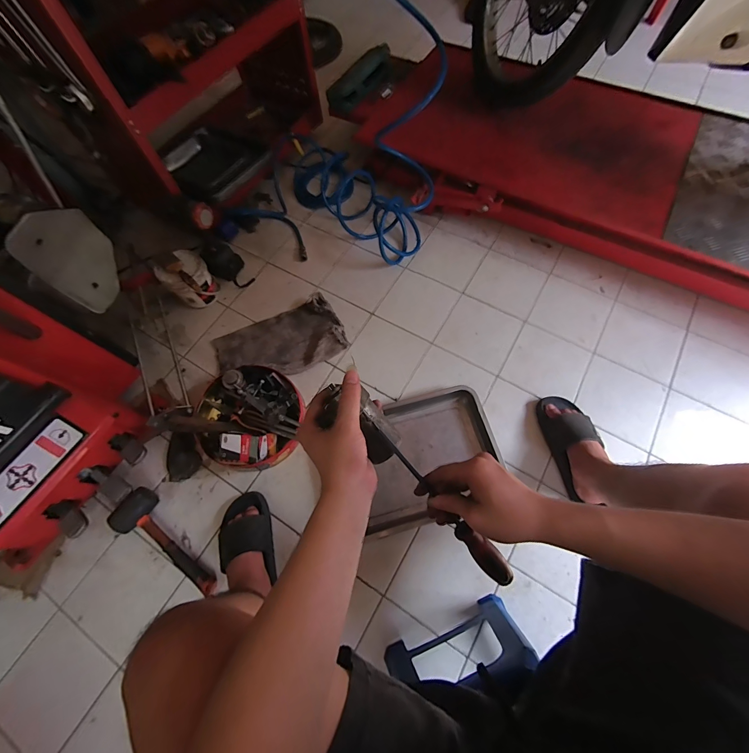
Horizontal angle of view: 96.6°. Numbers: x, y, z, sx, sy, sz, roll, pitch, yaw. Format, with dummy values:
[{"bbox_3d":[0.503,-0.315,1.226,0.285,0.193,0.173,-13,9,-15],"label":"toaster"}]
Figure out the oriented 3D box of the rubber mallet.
[{"bbox_3d":[-0.466,0.377,0.756,0.296,0.053,0.095,34,74,13],"label":"rubber mallet"}]

